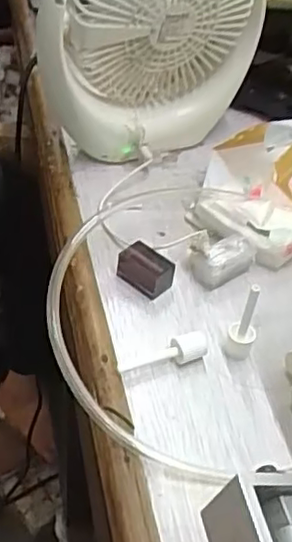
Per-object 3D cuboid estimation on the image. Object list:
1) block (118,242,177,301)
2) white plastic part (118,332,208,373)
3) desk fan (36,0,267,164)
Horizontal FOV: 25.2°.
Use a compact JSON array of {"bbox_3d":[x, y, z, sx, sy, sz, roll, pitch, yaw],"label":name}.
[{"bbox_3d":[-0.001,-0.001,0.498,0.042,0.024,0.023,35,52,26],"label":"block"},{"bbox_3d":[0.011,0.056,0.446,0.063,0.013,0.017,-8,46,-13],"label":"white plastic part"},{"bbox_3d":[0.006,-0.200,0.561,0.195,0.198,0.059,-20,50,-24],"label":"desk fan"}]

